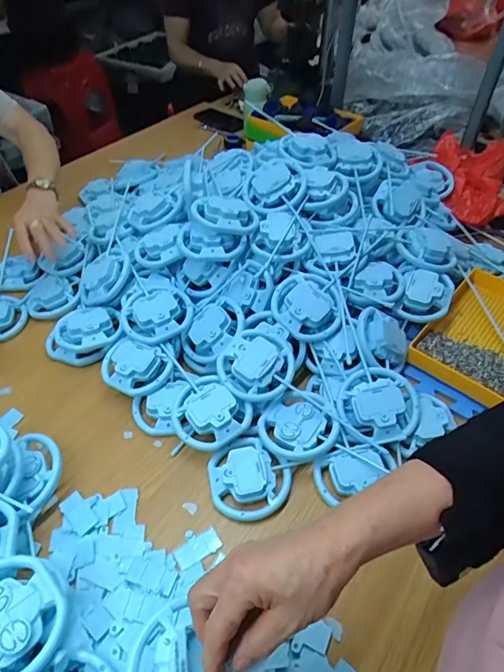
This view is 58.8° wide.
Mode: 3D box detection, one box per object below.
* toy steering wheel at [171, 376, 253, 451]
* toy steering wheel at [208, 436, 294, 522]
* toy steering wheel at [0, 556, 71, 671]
[{"bbox_3d":[-0.056,0.098,0.577,0.096,0.027,0.087,33,55,26],"label":"toy steering wheel"},{"bbox_3d":[-0.006,0.172,0.544,0.098,0.030,0.094,0,47,0],"label":"toy steering wheel"},{"bbox_3d":[-0.219,0.253,0.397,0.097,0.022,0.100,0,47,0],"label":"toy steering wheel"}]

